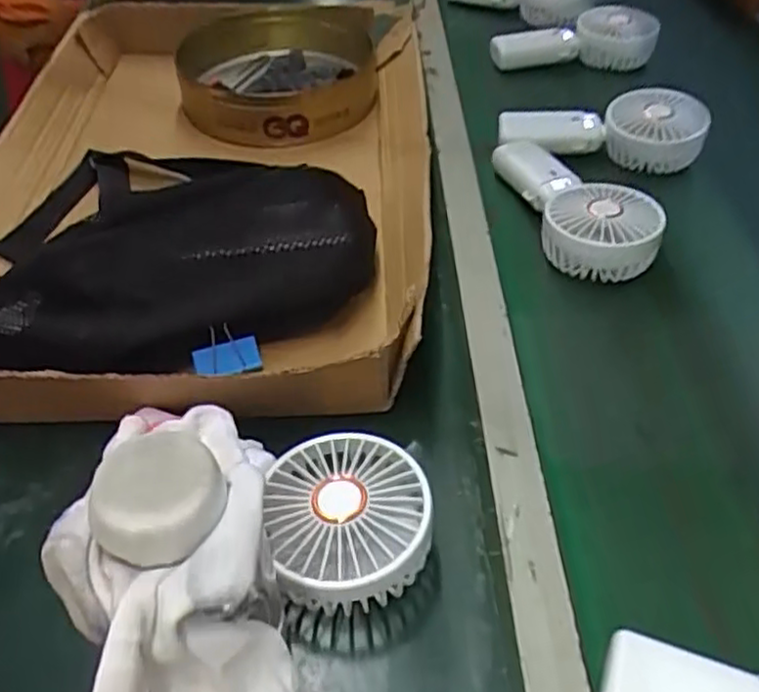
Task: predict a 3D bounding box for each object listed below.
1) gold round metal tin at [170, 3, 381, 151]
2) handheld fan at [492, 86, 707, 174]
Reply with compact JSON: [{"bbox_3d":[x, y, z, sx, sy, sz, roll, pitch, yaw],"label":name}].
[{"bbox_3d":[-0.107,-0.284,0.733,0.200,0.081,0.224,0,44,1],"label":"gold round metal tin"},{"bbox_3d":[0.208,-0.197,0.685,0.189,0.069,0.072,4,45,-3],"label":"handheld fan"}]

